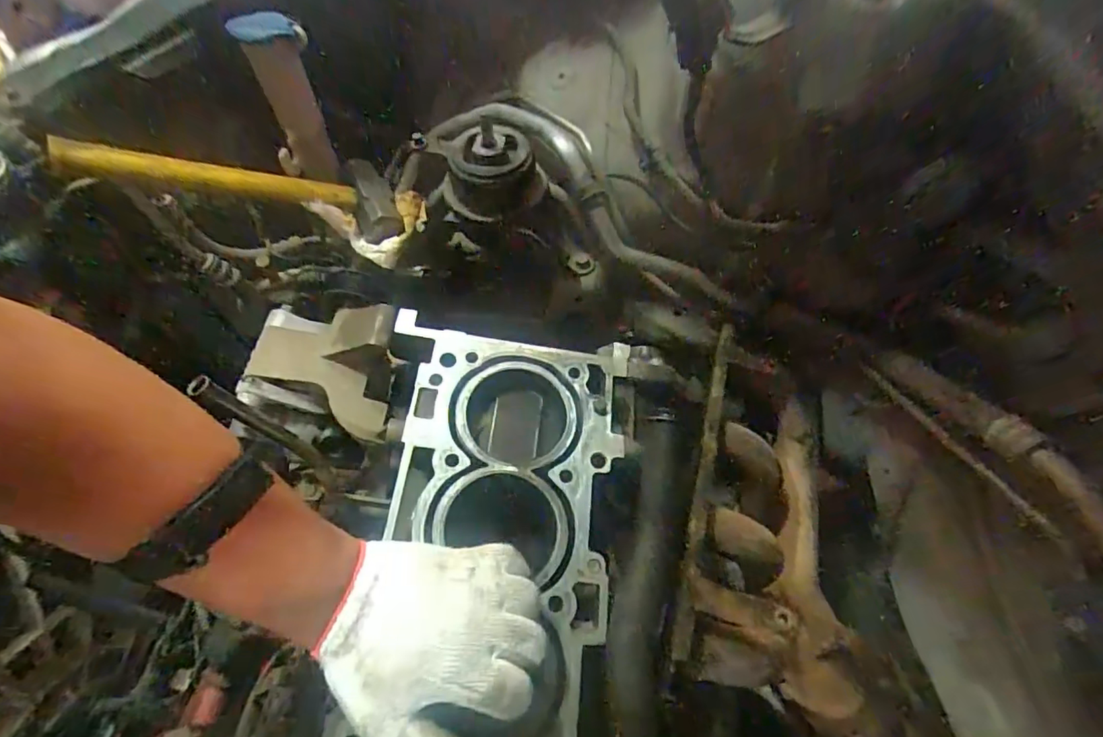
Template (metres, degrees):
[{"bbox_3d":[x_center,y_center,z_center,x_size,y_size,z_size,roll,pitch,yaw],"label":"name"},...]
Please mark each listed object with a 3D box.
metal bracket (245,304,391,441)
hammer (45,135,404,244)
[{"bbox_3d":[-0.211,-0.008,0.473,0.139,0.054,0.107,10,59,7],"label":"metal bracket"},{"bbox_3d":[-0.281,-0.172,0.484,0.266,0.046,0.109,-6,51,-45],"label":"hammer"}]

